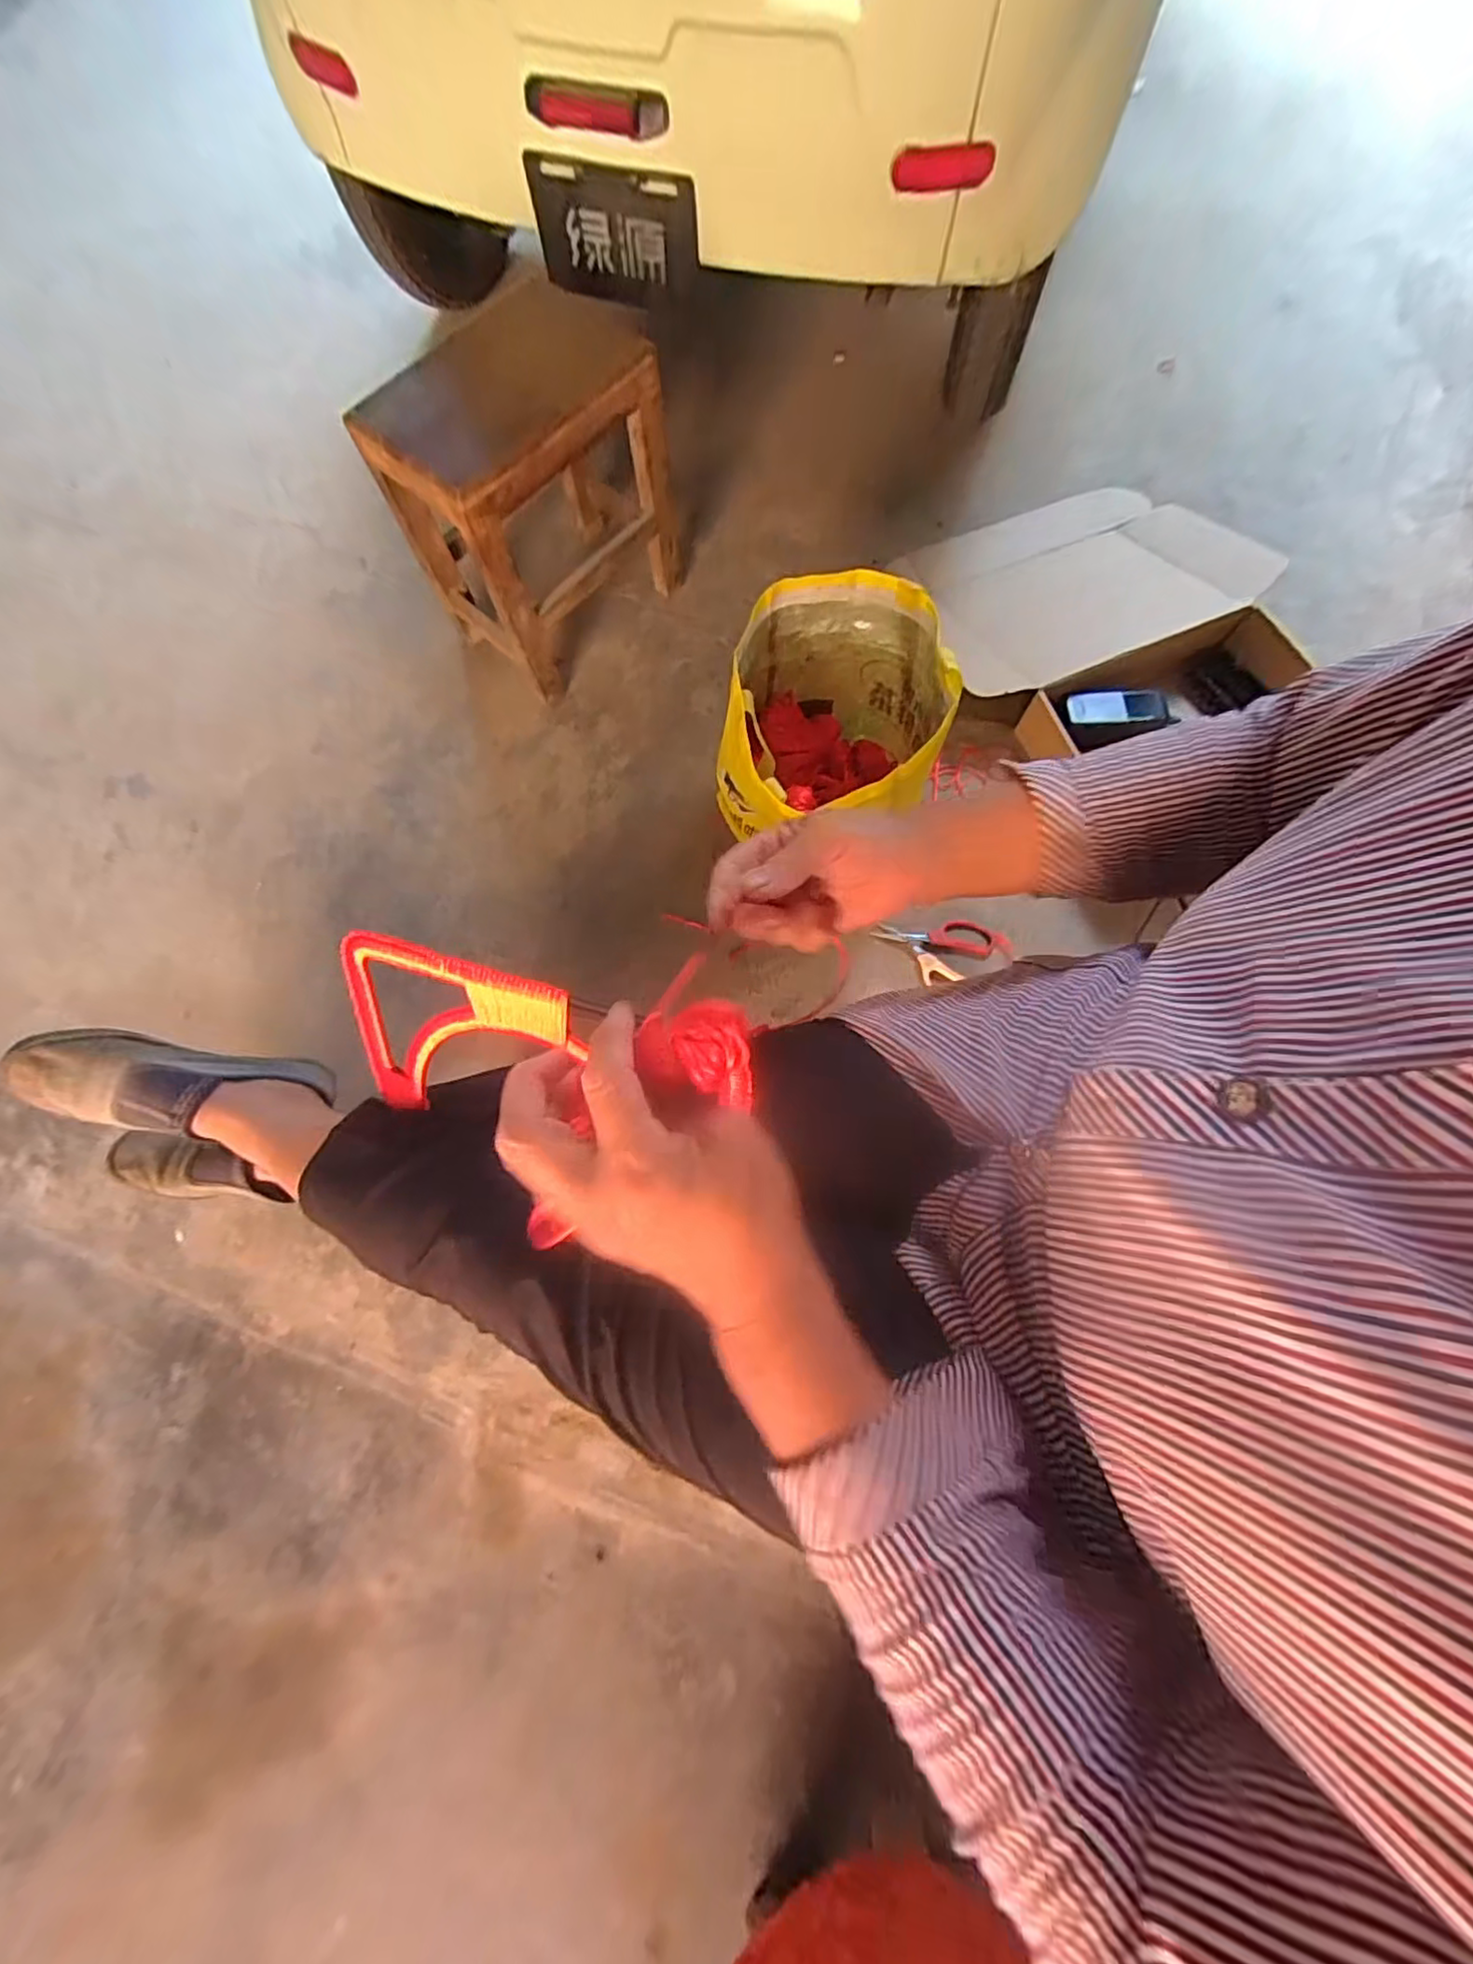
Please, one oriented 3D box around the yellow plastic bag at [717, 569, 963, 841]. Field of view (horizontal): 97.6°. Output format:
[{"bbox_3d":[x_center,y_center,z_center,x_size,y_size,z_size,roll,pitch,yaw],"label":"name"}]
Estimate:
[{"bbox_3d":[0.096,-0.250,0.695,0.210,0.211,0.253,16,75,3],"label":"yellow plastic bag"}]

